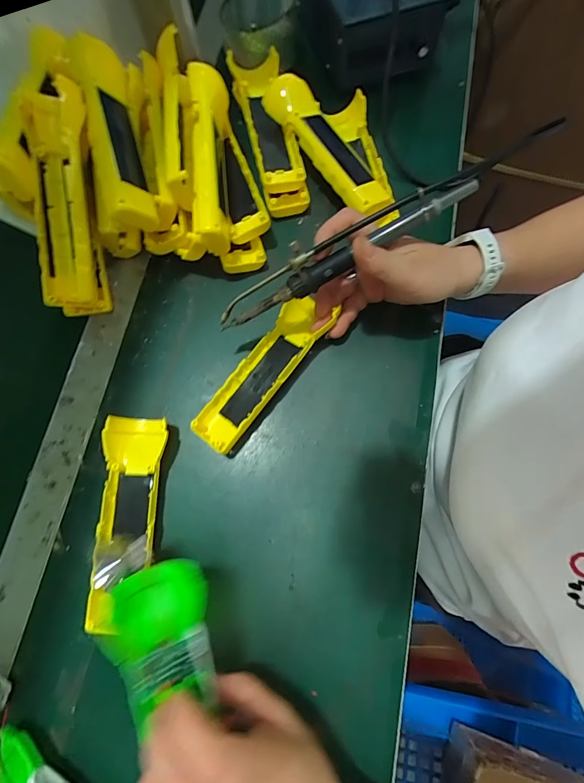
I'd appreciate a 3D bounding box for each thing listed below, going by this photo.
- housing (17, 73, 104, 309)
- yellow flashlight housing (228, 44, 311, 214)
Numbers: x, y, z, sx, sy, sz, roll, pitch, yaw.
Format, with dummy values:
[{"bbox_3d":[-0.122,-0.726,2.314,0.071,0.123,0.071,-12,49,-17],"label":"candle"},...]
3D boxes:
[{"bbox_3d":[-0.194,-0.162,0.320,0.051,0.039,0.170,2,105,1],"label":"housing"},{"bbox_3d":[-0.026,-0.274,0.390,0.050,0.036,0.181,-11,76,-2],"label":"yellow flashlight housing"}]

